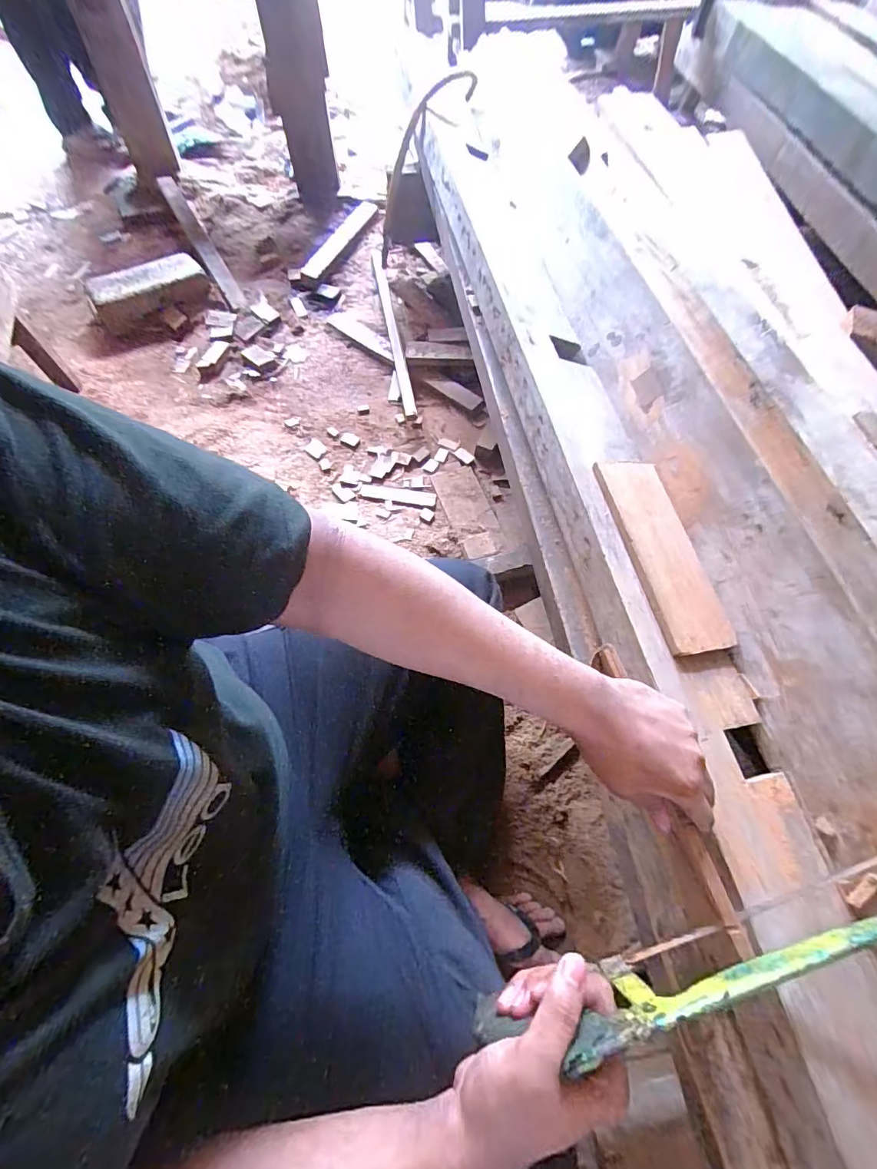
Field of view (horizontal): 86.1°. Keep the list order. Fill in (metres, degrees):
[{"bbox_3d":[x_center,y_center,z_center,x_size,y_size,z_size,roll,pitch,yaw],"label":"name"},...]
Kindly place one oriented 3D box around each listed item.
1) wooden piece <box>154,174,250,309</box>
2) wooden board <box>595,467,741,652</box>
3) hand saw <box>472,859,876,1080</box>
[{"bbox_3d":[-0.649,-0.937,1.281,0.055,0.050,0.560,-26,69,-13],"label":"wooden piece"},{"bbox_3d":[0.271,-0.042,0.564,0.119,0.009,0.255,0,62,-27],"label":"wooden board"},{"bbox_3d":[0.217,0.228,0.303,0.397,0.084,0.015,-15,67,-6],"label":"hand saw"}]

